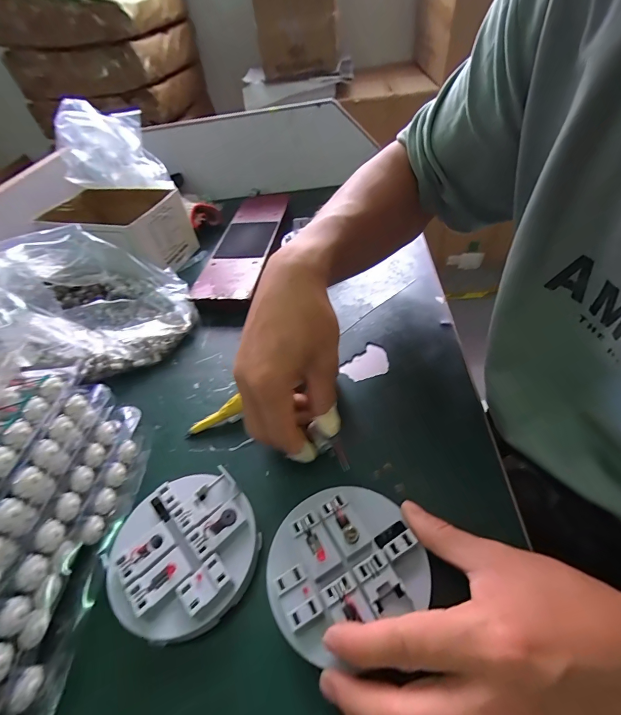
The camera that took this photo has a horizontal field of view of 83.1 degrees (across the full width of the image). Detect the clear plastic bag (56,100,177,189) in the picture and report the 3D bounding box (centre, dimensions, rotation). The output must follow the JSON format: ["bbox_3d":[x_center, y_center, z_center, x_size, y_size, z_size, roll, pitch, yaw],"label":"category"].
[{"bbox_3d":[-0.304,-0.317,0.529,0.140,0.099,0.143,-27,46,-19],"label":"clear plastic bag"}]

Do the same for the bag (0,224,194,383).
[{"bbox_3d":[-0.251,-0.071,0.405,0.185,0.104,0.172,17,52,24],"label":"bag"}]

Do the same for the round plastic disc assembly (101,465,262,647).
[{"bbox_3d":[-0.089,0.135,0.251,0.098,0.023,0.103,-5,43,4],"label":"round plastic disc assembly"}]

